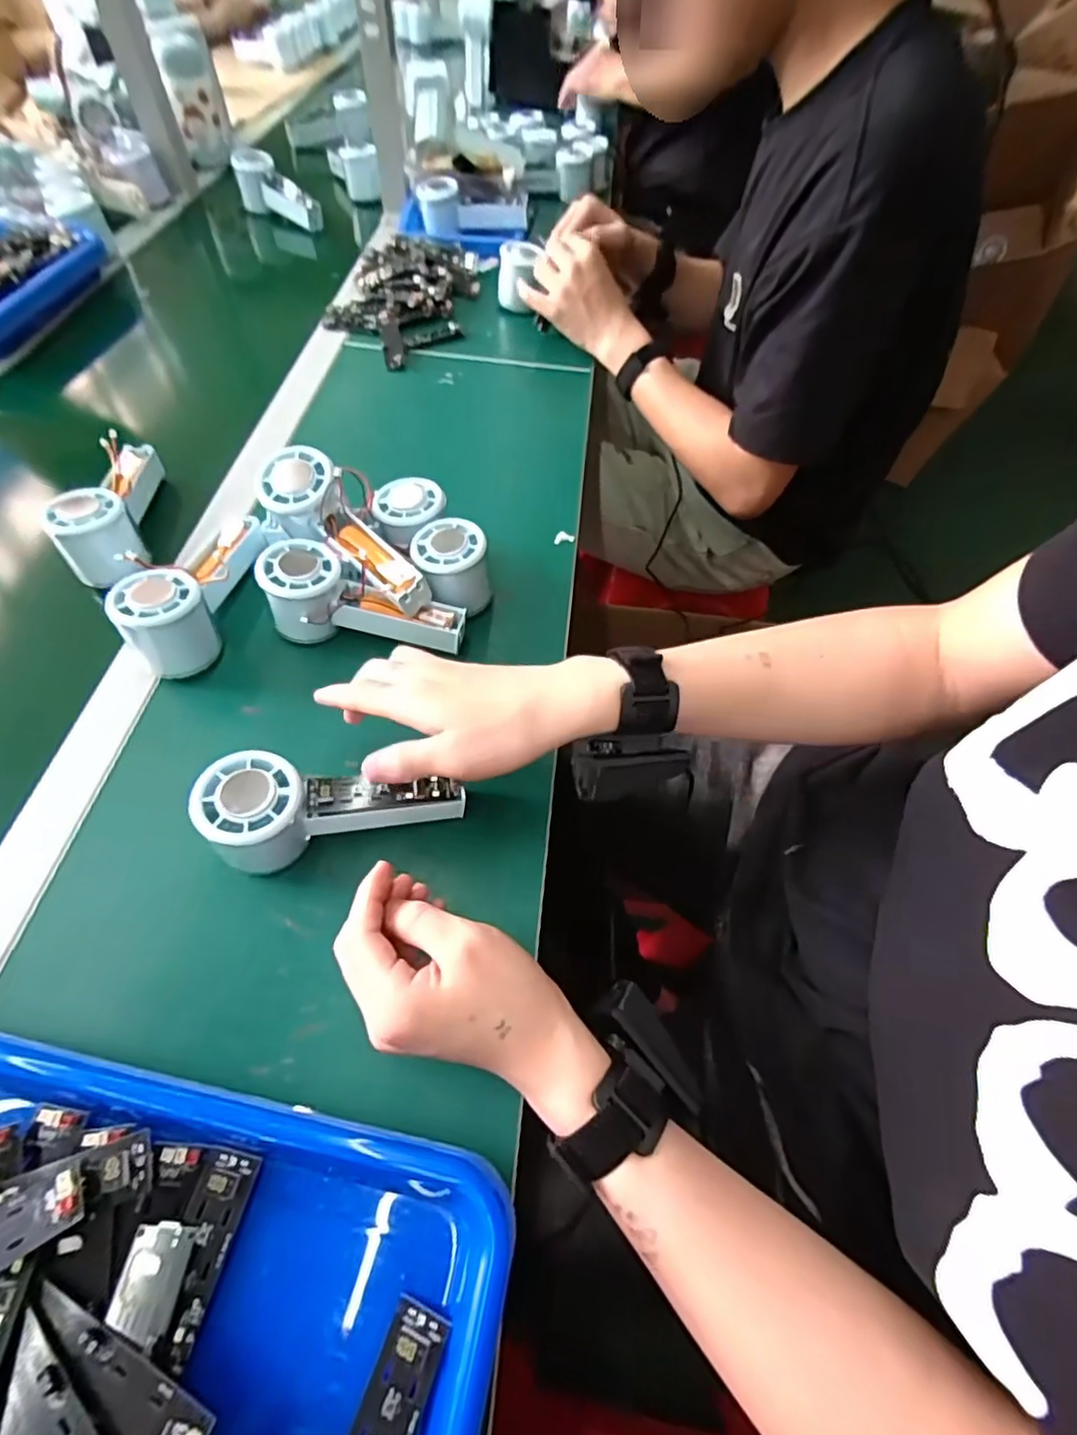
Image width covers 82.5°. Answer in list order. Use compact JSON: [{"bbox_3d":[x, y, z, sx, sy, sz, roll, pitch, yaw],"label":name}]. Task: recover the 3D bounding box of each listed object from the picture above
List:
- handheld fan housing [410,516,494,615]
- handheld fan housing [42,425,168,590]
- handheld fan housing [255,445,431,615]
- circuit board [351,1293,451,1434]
[{"bbox_3d":[-0.069,-0.118,0.481,0.056,0.048,0.056,-12,57,-10],"label":"handheld fan housing"},{"bbox_3d":[-0.358,-0.182,0.516,0.048,0.062,0.144,-8,57,-8],"label":"handheld fan housing"},{"bbox_3d":[-0.142,-0.136,0.455,0.153,0.055,0.061,42,63,4],"label":"handheld fan housing"},{"bbox_3d":[-0.056,0.265,0.235,0.022,0.009,0.060,18,57,9],"label":"circuit board"}]

